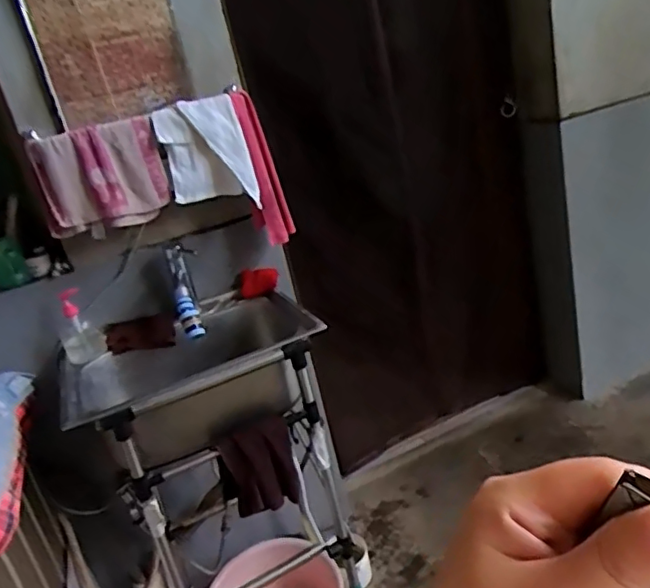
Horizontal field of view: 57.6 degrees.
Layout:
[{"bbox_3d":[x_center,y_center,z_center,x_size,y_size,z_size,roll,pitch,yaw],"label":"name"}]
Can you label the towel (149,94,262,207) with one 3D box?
[{"bbox_3d":[-0.270,-0.320,1.351,0.185,0.222,0.099,-15,20,-4],"label":"towel"}]

